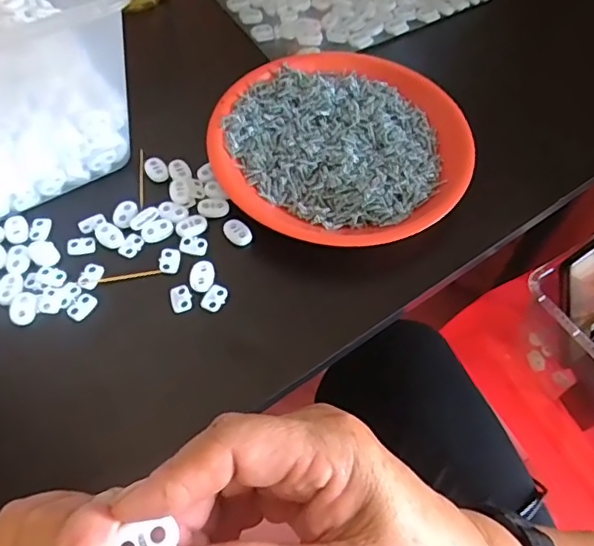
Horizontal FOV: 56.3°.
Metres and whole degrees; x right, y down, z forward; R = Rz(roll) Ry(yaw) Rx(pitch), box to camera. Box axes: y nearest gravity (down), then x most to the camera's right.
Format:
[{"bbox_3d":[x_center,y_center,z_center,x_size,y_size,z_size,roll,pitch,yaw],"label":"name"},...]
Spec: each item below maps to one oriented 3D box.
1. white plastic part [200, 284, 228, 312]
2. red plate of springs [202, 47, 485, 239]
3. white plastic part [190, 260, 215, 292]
[{"bbox_3d":[-0.055,0.017,0.370,0.013,0.004,0.019,24,60,12],"label":"white plastic part"},{"bbox_3d":[0.036,-0.104,0.427,0.191,0.023,0.177,1,58,-2],"label":"red plate of springs"},{"bbox_3d":[-0.064,0.002,0.377,0.016,0.004,0.023,0,58,-3],"label":"white plastic part"}]

